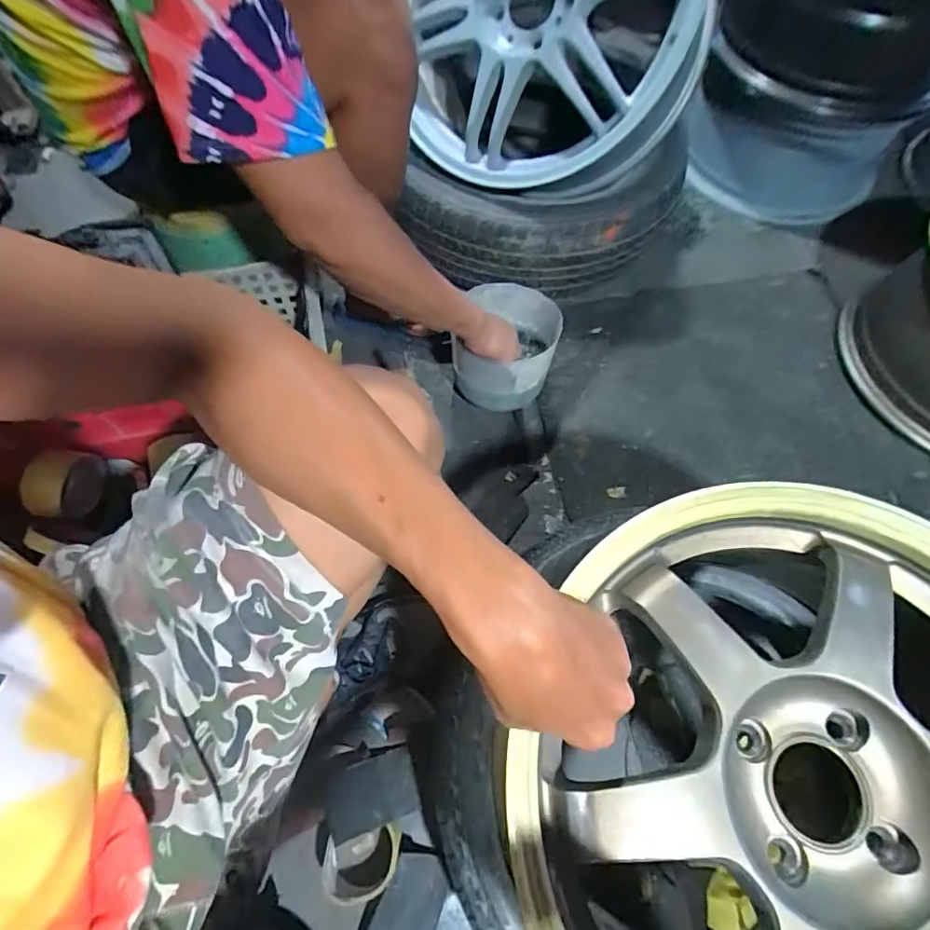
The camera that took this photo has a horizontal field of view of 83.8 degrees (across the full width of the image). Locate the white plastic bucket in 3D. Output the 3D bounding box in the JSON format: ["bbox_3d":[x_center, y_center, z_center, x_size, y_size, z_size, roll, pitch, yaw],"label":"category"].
[{"bbox_3d":[0.066,-0.173,0.810,0.137,0.153,0.138,0,64,0],"label":"white plastic bucket"}]

